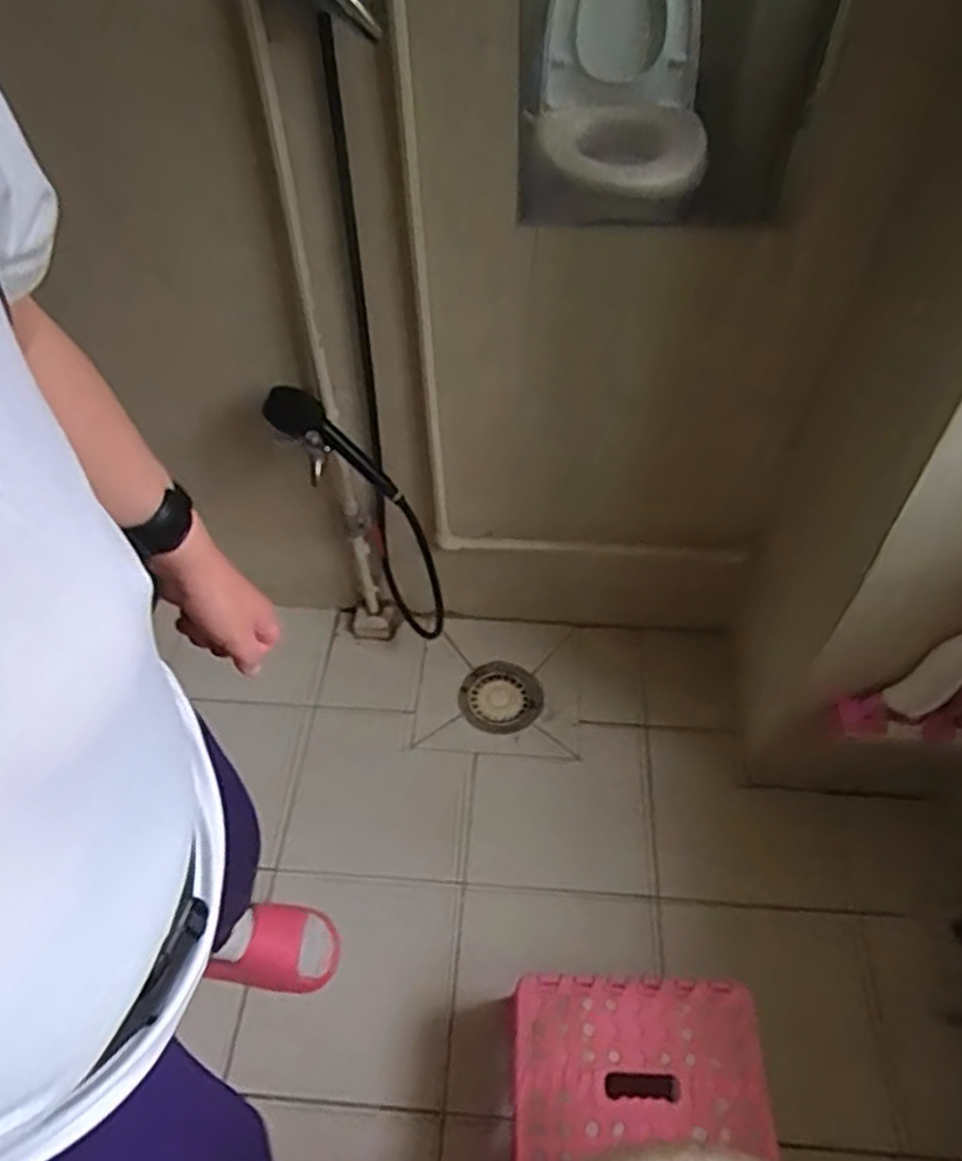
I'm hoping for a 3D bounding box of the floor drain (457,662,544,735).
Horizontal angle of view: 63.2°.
[{"bbox_3d":[0.038,0.216,1.446,0.150,0.013,0.151,23,55,20],"label":"floor drain"}]

